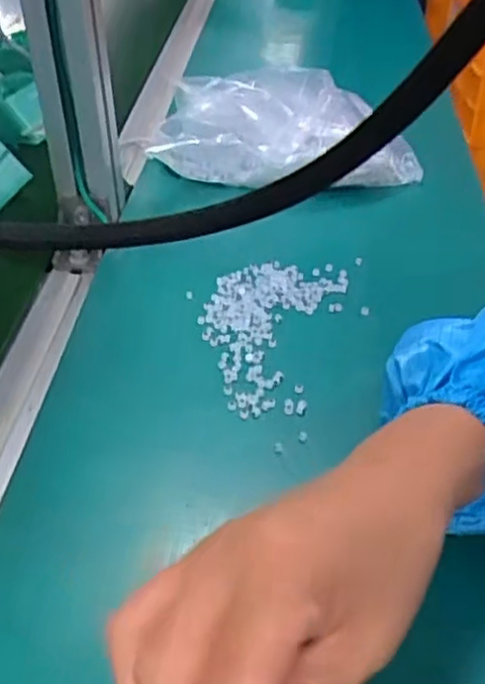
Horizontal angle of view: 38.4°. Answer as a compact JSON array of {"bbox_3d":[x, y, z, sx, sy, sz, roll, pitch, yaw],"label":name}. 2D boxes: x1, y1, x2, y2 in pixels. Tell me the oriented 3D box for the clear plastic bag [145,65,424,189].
[{"bbox_3d":[0.039,-0.180,0.595,0.217,0.072,0.095,0,41,0],"label":"clear plastic bag"}]

